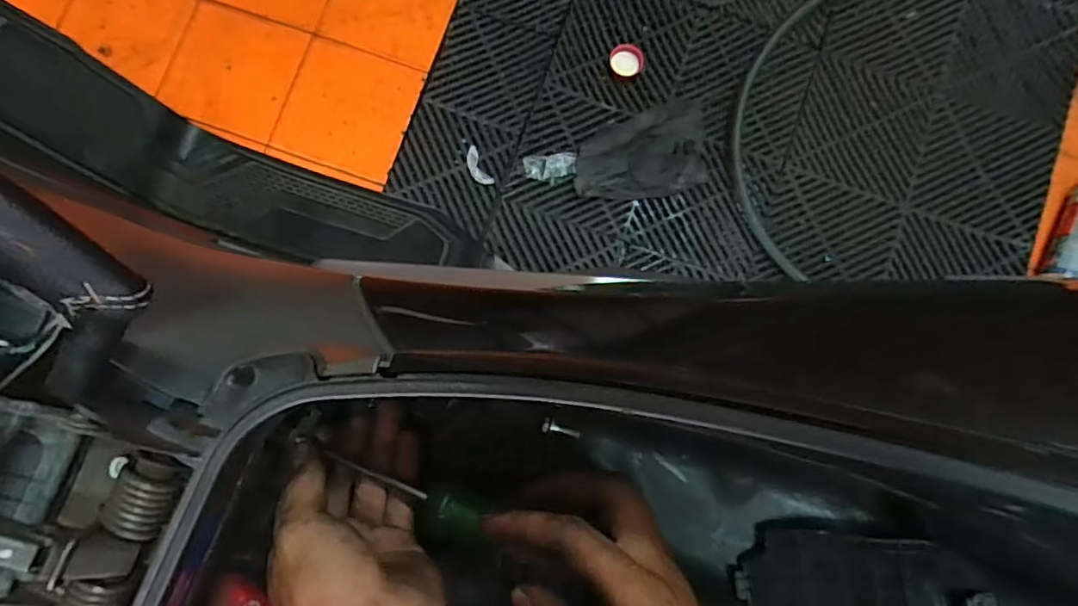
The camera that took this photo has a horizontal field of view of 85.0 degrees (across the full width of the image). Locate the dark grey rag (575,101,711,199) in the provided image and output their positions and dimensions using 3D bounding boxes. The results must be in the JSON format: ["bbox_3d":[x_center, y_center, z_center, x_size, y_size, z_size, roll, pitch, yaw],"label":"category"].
[{"bbox_3d":[0.159,-0.240,0.919,0.211,0.045,0.153,-6,82,-1],"label":"dark grey rag"}]

